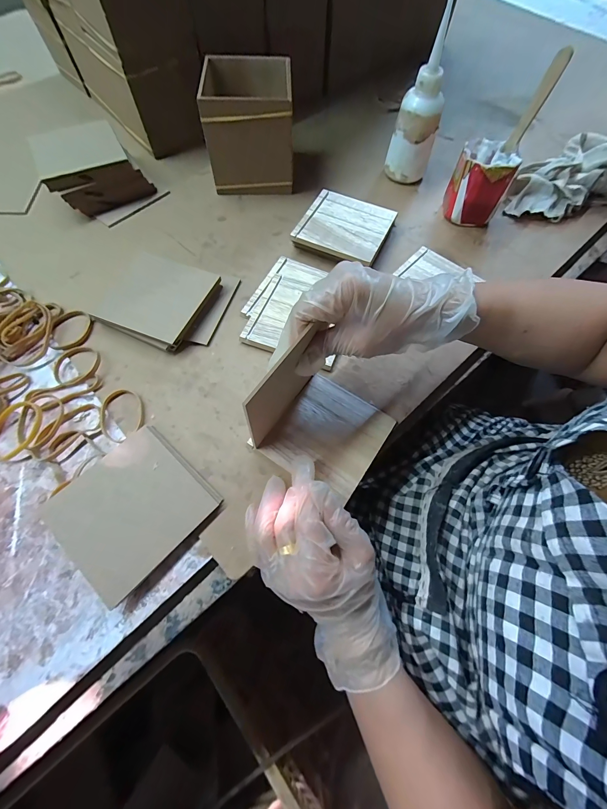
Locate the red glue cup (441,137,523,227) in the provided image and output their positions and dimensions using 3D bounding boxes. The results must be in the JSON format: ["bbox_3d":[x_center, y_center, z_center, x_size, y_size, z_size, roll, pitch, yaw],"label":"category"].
[{"bbox_3d":[0.233,-0.294,0.420,0.070,0.078,0.070,1,66,-2],"label":"red glue cup"}]

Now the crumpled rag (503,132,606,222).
[{"bbox_3d":[0.411,-0.323,0.437,0.244,0.076,0.097,-10,66,-7],"label":"crumpled rag"}]

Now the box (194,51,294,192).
[{"bbox_3d":[-0.073,-0.385,0.440,0.111,0.111,0.111,0,66,-2],"label":"box"}]

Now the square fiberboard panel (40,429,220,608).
[{"bbox_3d":[-0.148,0.089,0.273,0.104,0.014,0.110,40,70,15],"label":"square fiberboard panel"}]

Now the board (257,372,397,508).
[{"bbox_3d":[0.025,0.029,0.308,0.097,0.004,0.102,33,69,12],"label":"board"}]

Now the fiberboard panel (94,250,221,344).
[{"bbox_3d":[-0.169,-0.123,0.359,0.112,0.024,0.103,21,67,7],"label":"fiberboard panel"}]

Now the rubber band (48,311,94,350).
[{"bbox_3d":[-0.261,-0.084,0.351,0.041,0.006,0.049,3,66,-1],"label":"rubber band"}]

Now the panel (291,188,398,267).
[{"bbox_3d":[0.054,-0.228,0.410,0.109,0.020,0.106,25,68,10],"label":"panel"}]

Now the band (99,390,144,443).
[{"bbox_3d":[-0.183,0.010,0.312,0.049,0.006,0.047,1,66,-2],"label":"band"}]

